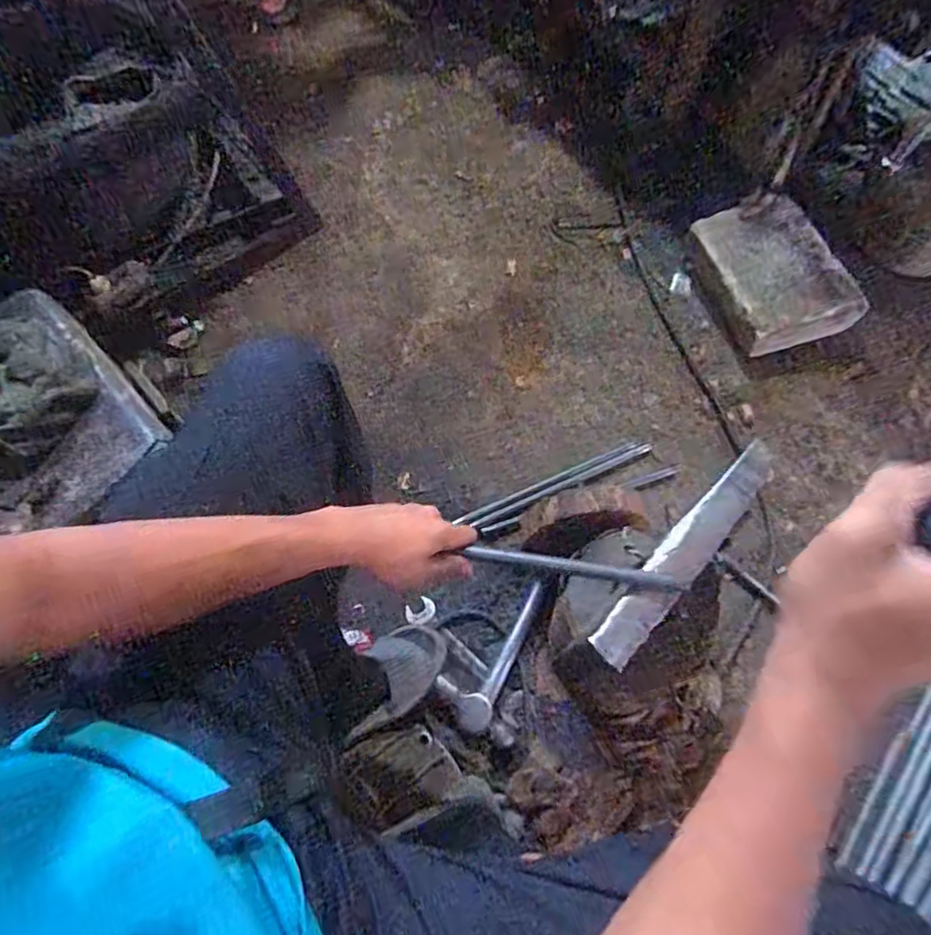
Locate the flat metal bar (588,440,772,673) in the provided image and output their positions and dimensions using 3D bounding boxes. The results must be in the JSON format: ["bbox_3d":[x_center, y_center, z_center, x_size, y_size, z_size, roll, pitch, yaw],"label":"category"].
[{"bbox_3d":[0.227,0.081,0.623,0.045,0.010,0.288,42,69,17],"label":"flat metal bar"}]

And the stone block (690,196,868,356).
[{"bbox_3d":[0.558,-0.362,1.121,0.214,0.085,0.286,-12,65,-3],"label":"stone block"}]

